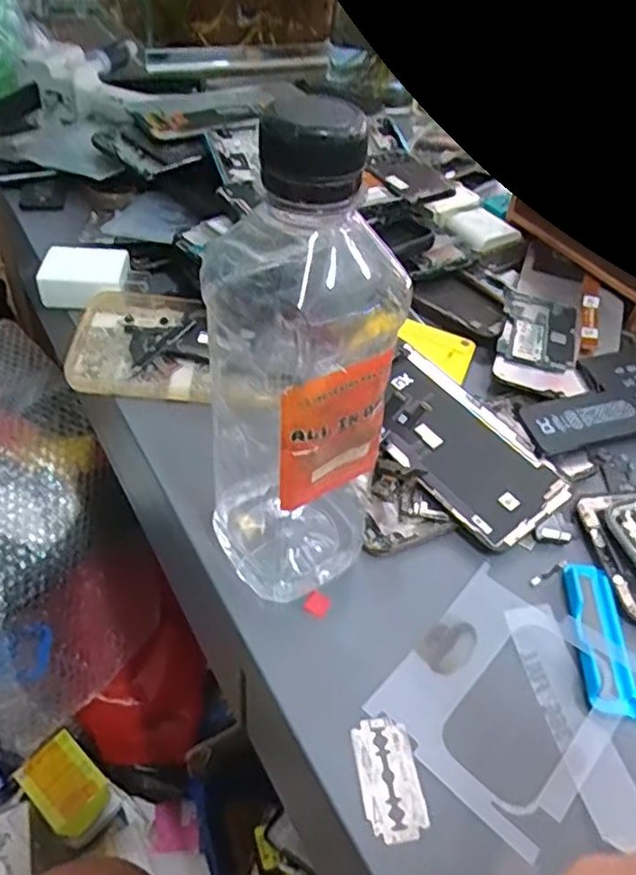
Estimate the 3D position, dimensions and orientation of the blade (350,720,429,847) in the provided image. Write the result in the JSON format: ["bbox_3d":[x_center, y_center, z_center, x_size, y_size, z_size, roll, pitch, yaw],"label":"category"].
[{"bbox_3d":[0.027,0.126,0.244,0.022,0.004,0.042,-6,46,-9],"label":"blade"}]

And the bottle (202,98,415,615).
[{"bbox_3d":[-0.007,-0.015,0.240,0.066,0.198,0.054,-1,46,-4],"label":"bottle"}]

